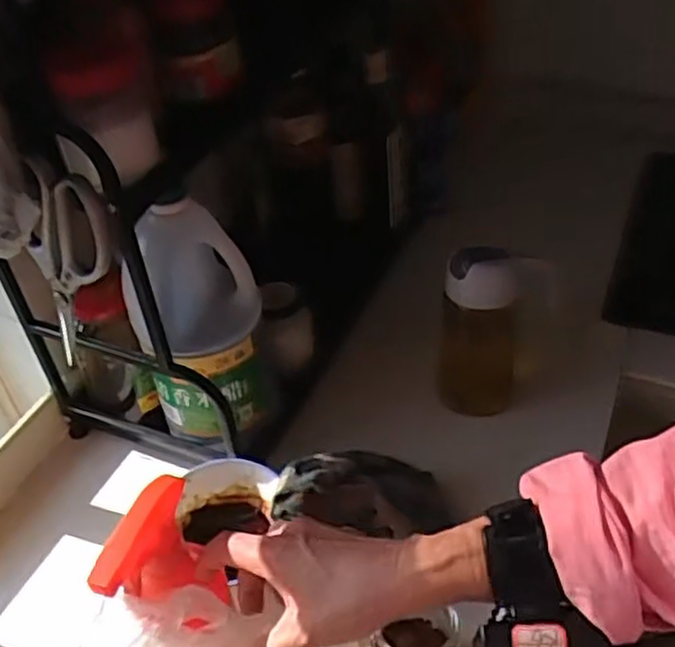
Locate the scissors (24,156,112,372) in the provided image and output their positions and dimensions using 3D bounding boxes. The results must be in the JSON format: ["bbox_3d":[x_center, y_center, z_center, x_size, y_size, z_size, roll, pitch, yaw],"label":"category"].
[{"bbox_3d":[-0.218,-0.035,0.589,0.068,0.210,0.026,23,46,-1],"label":"scissors"}]

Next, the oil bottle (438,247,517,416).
[{"bbox_3d":[0.145,0.014,0.745,0.076,0.195,0.060,7,43,12],"label":"oil bottle"}]

